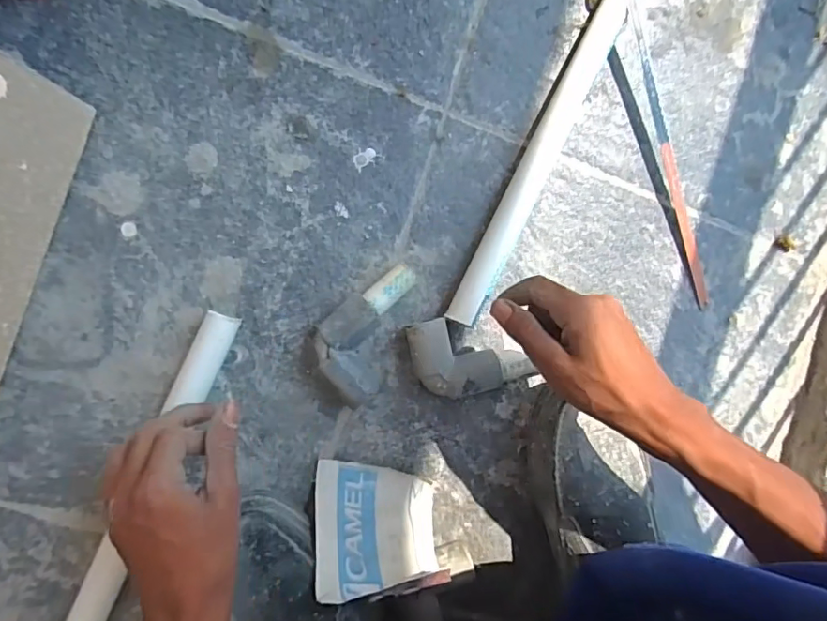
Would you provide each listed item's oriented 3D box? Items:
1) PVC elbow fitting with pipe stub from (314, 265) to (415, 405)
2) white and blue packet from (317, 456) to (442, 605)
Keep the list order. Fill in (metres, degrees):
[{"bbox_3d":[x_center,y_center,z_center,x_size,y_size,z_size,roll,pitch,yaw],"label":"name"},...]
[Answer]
[{"bbox_3d":[-0.043,0.015,0.422,0.058,0.034,0.112,17,89,-9],"label":"PVC elbow fitting with pipe stub"},{"bbox_3d":[-0.028,0.174,0.421,0.097,0.017,0.100,9,48,-19],"label":"white and blue packet"}]

